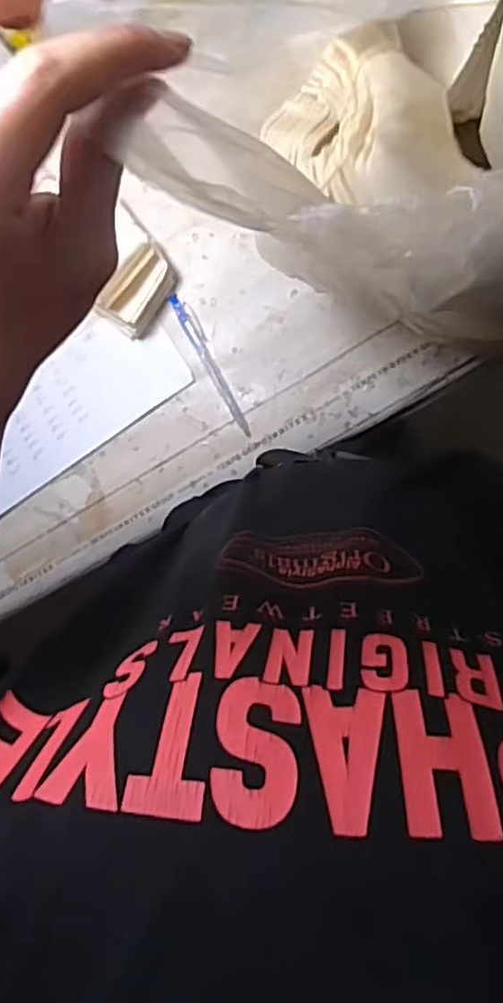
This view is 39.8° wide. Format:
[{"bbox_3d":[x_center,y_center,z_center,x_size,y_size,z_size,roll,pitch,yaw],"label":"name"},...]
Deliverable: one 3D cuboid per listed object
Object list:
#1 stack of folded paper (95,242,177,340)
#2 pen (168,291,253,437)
[{"bbox_3d":[-0.097,-0.183,0.609,0.037,0.050,0.077,39,99,-3],"label":"stack of folded paper"},{"bbox_3d":[-0.035,-0.125,0.633,0.015,0.011,0.141,-29,96,8],"label":"pen"}]

